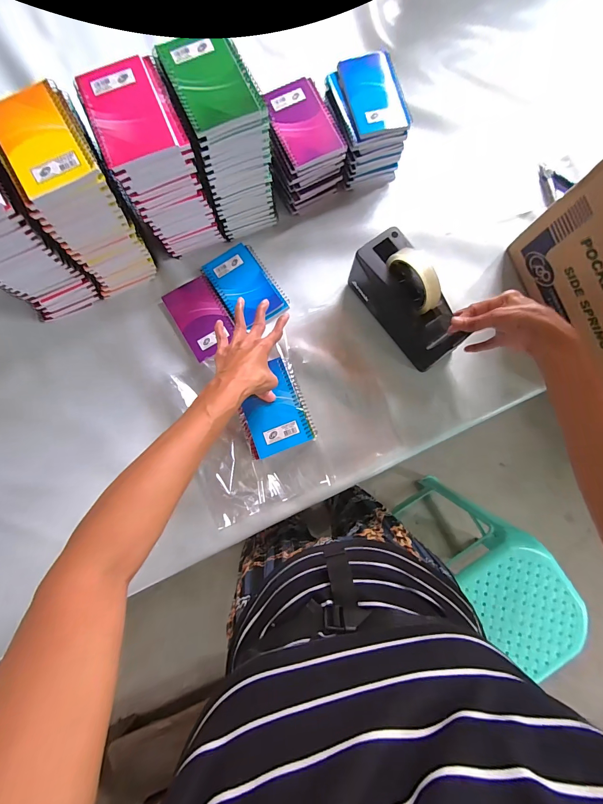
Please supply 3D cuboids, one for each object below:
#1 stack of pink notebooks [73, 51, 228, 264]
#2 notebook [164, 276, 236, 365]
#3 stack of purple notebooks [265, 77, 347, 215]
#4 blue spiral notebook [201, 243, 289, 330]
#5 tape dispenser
[{"bbox_3d":[-0.200,-0.327,0.475,0.098,0.194,0.132,-23,83,-3],"label":"stack of pink notebooks"},{"bbox_3d":[-0.166,-0.141,0.543,0.080,0.007,0.129,-32,84,-4],"label":"notebook"},{"bbox_3d":[0.001,-0.414,0.536,0.102,0.102,0.132,-21,83,-3],"label":"stack of purple notebooks"},{"bbox_3d":[-0.094,-0.197,0.555,0.096,0.011,0.143,-33,84,-4],"label":"blue spiral notebook"},{"bbox_3d":[0.163,-0.156,0.492,0.075,0.110,0.197,-36,84,-5],"label":"tape dispenser"}]

